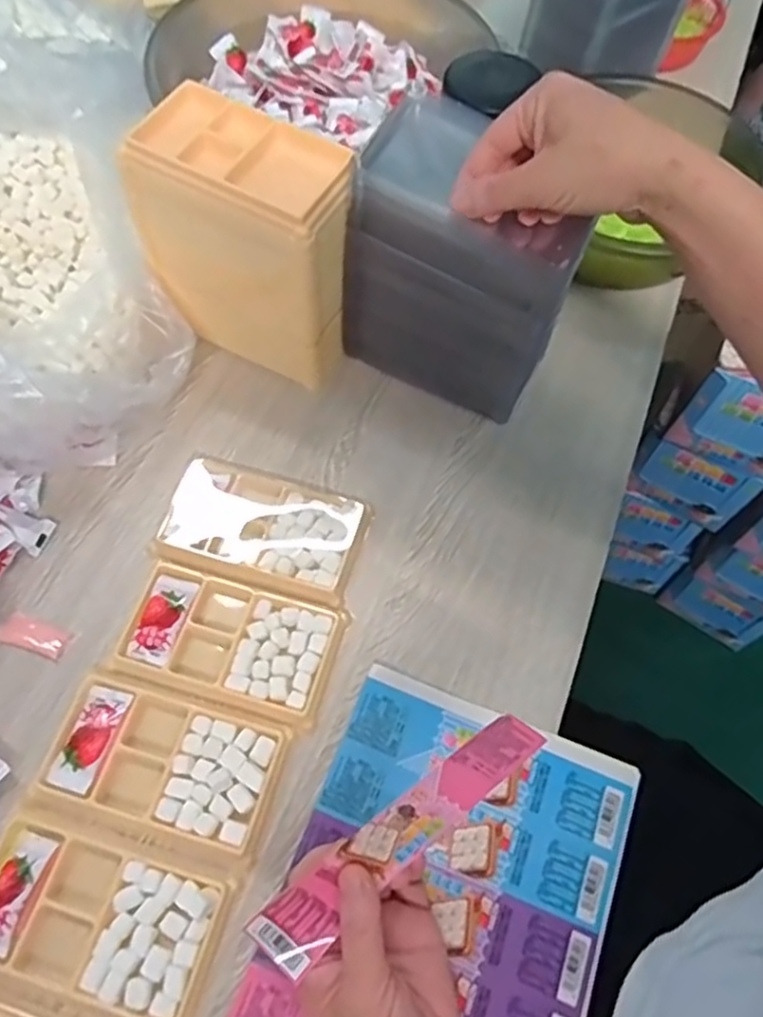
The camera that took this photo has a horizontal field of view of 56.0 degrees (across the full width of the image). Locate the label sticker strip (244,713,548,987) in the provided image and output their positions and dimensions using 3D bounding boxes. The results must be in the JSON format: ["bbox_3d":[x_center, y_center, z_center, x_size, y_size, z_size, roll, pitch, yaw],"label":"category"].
[{"bbox_3d":[0.006,0.157,0.336,0.167,0.011,0.034,-43,111,9],"label":"label sticker strip"}]

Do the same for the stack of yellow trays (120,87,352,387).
[{"bbox_3d":[-0.091,-0.179,0.507,0.143,0.159,0.081,25,63,10],"label":"stack of yellow trays"}]

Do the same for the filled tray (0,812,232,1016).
[{"bbox_3d":[-0.150,0.212,0.375,0.127,0.011,0.071,16,62,5],"label":"filled tray"}]

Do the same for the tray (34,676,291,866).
[{"bbox_3d":[-0.125,0.147,0.414,0.128,0.010,0.075,16,62,5],"label":"tray"}]

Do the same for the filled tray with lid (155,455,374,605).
[{"bbox_3d":[-0.080,0.012,0.485,0.133,0.012,0.074,17,62,6],"label":"filled tray with lid"}]

